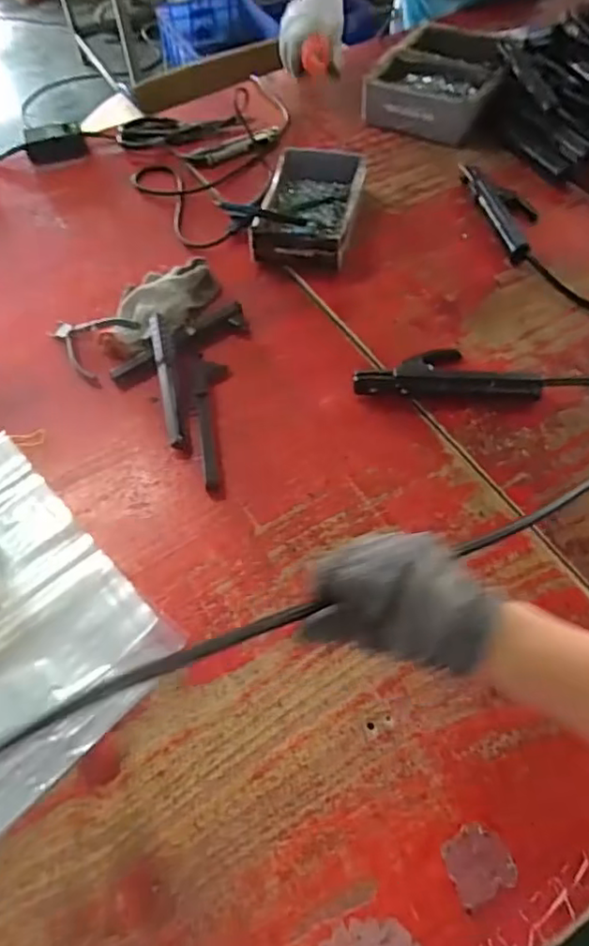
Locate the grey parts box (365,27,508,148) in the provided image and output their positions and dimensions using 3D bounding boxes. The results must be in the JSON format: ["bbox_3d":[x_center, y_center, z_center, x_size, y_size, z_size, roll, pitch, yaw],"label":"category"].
[{"bbox_3d":[0.239,-0.642,1.008,0.199,0.063,0.239,21,60,18],"label":"grey parts box"}]

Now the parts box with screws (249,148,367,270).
[{"bbox_3d":[0.026,-0.368,0.846,0.128,0.051,0.224,9,57,11],"label":"parts box with screws"}]

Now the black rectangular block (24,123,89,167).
[{"bbox_3d":[-0.390,-0.540,1.007,0.090,0.034,0.053,-9,56,-2],"label":"black rectangular block"}]

